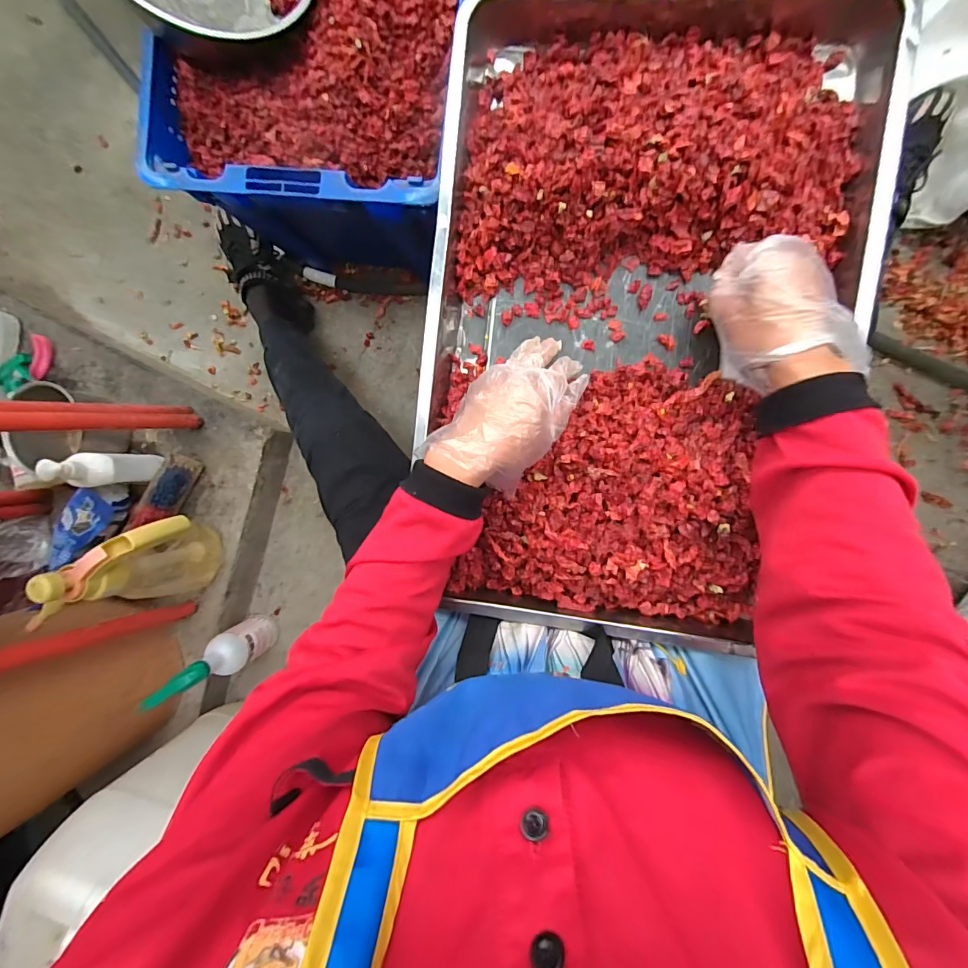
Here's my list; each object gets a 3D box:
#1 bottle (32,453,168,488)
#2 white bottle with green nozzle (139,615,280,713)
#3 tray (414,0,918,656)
[{"bbox_3d":[-0.637,-0.024,0.749,0.045,0.173,0.054,0,94,34],"label":"bottle"},{"bbox_3d":[-0.470,0.309,0.791,0.059,0.238,0.073,-34,89,9],"label":"white bottle with green nozzle"},{"bbox_3d":[0.138,-0.153,0.425,0.381,0.059,0.599,7,95,7],"label":"tray"}]

